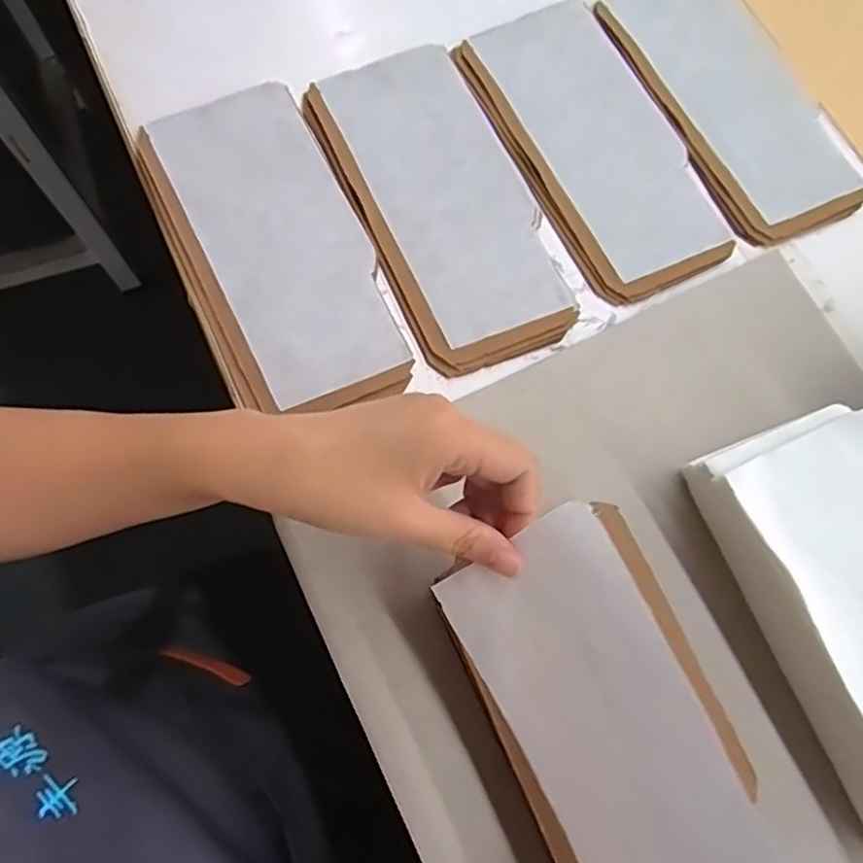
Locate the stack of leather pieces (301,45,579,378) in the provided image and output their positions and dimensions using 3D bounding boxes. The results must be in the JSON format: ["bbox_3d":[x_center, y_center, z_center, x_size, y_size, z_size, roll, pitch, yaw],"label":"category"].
[{"bbox_3d":[0.006,-0.148,0.424,0.106,0.009,0.225,-24,77,-10],"label":"stack of leather pieces"}]

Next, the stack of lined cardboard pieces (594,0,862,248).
[{"bbox_3d":[0.211,-0.236,0.469,0.109,0.008,0.225,-23,76,-10],"label":"stack of lined cardboard pieces"}]

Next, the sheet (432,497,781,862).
[{"bbox_3d":[0.079,0.141,0.263,0.085,0.019,0.210,-38,70,31],"label":"sheet"}]

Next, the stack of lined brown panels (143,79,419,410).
[{"bbox_3d":[-0.098,-0.113,0.407,0.108,0.010,0.218,-22,76,-10],"label":"stack of lined brown panels"}]

